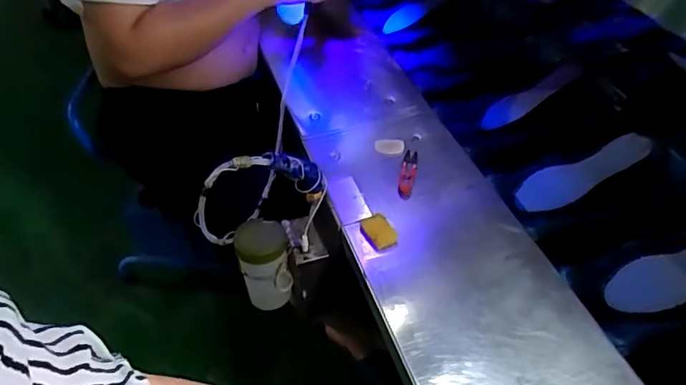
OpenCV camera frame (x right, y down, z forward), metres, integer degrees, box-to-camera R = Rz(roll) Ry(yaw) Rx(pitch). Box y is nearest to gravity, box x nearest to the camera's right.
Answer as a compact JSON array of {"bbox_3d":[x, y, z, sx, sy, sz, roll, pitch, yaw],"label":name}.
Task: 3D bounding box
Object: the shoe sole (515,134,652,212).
[{"bbox_3d":[0.371,-0.031,0.795,0.208,0.016,0.067,-27,49,7],"label":"shoe sole"}]

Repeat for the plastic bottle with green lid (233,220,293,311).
[{"bbox_3d":[-0.121,0.117,0.792,0.074,0.131,0.082,-7,47,-12],"label":"plastic bottle with green lid"}]

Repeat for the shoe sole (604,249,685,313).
[{"bbox_3d":[0.447,0.097,0.667,0.207,0.016,0.070,-28,49,6],"label":"shoe sole"}]

